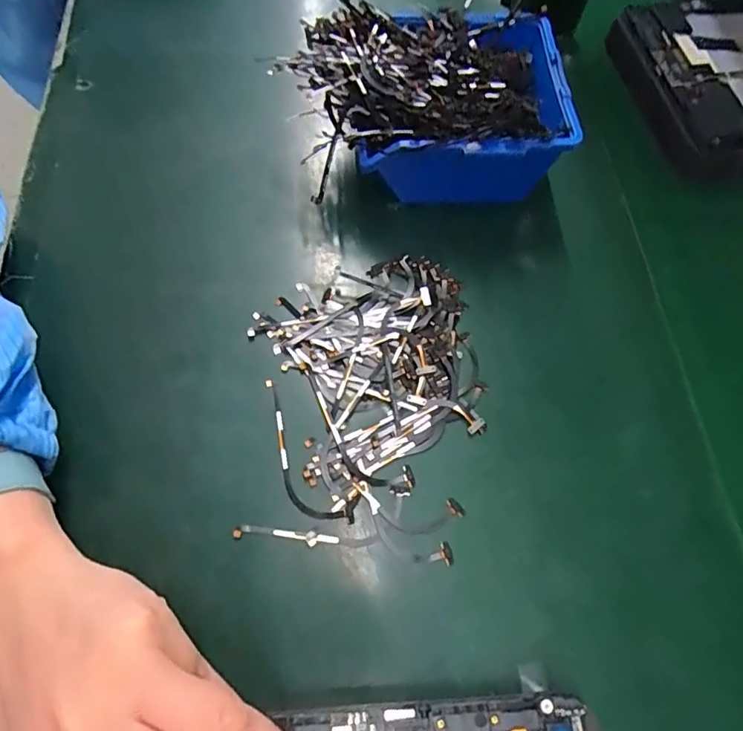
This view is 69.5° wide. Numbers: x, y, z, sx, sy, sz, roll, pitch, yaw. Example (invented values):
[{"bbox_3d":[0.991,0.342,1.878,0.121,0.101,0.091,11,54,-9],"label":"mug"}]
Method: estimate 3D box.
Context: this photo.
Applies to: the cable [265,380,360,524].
[{"bbox_3d":[-0.041,0.049,0.284,0.029,0.004,0.089,-36,71,-15],"label":"cable"}]

